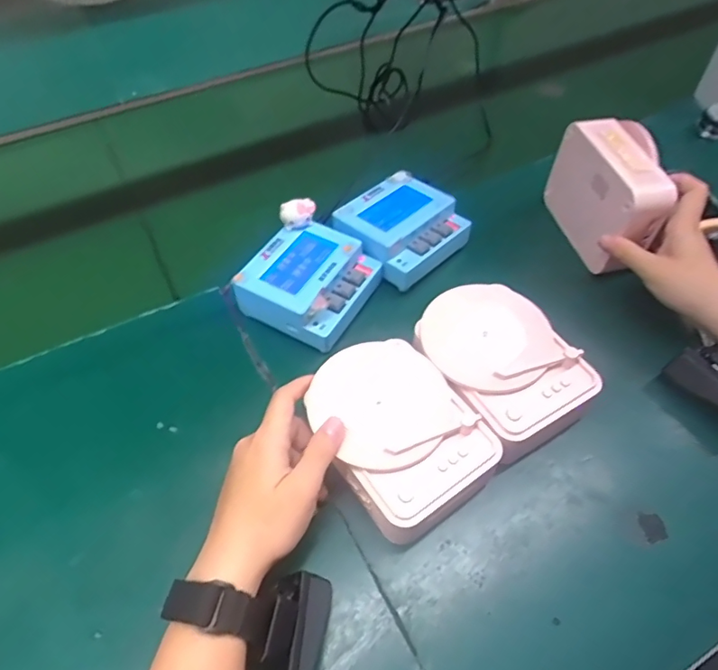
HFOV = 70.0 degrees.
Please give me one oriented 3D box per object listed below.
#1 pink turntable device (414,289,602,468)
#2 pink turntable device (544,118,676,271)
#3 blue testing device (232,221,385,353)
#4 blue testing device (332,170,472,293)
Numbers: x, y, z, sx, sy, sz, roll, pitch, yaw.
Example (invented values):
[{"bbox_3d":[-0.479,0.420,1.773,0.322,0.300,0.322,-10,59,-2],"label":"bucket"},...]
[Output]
[{"bbox_3d":[0.108,0.024,0.416,0.099,0.055,0.144,-29,56,-20],"label":"pink turntable device"},{"bbox_3d":[0.242,-0.135,0.494,0.053,0.104,0.123,-11,52,-6],"label":"pink turntable device"},{"bbox_3d":[-0.041,-0.049,0.465,0.099,0.042,0.099,25,56,20],"label":"blue testing device"},{"bbox_3d":[0.044,-0.108,0.508,0.103,0.038,0.098,-39,60,-25],"label":"blue testing device"}]

